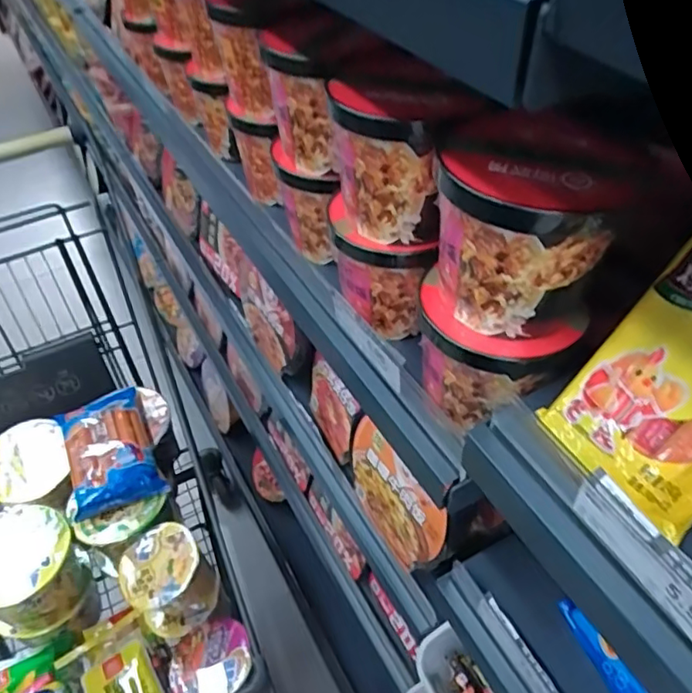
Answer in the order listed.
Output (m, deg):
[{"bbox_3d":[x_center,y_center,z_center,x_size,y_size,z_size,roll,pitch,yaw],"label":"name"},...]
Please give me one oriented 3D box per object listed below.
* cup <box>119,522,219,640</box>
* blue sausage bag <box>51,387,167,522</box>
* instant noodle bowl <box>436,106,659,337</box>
[{"bbox_3d":[-0.235,0.313,0.783,0.101,0.115,0.102,-1,47,1],"label":"cup"},{"bbox_3d":[-0.341,0.142,0.838,0.114,0.031,0.199,-21,50,-17],"label":"blue sausage bag"},{"bbox_3d":[0.107,-0.074,0.347,0.102,0.103,0.101,-1,47,1],"label":"instant noodle bowl"}]

